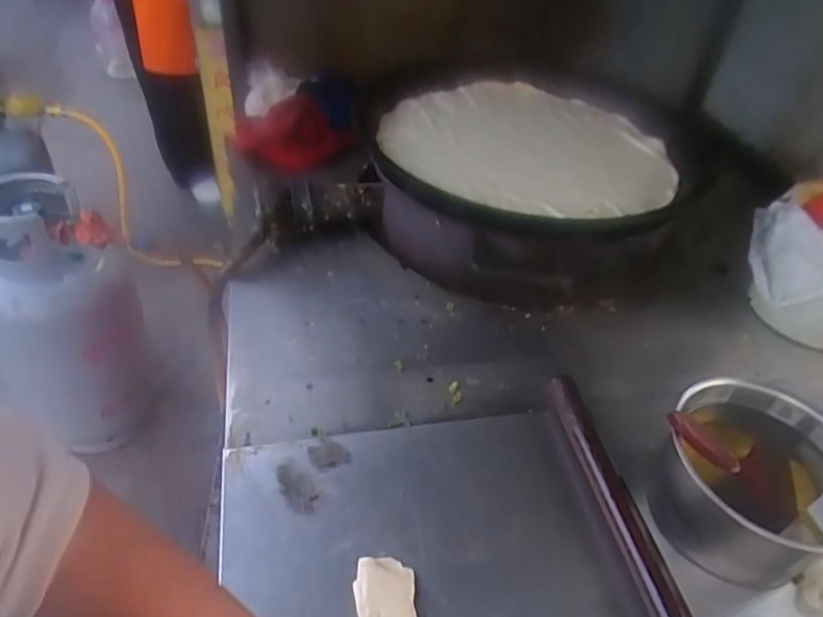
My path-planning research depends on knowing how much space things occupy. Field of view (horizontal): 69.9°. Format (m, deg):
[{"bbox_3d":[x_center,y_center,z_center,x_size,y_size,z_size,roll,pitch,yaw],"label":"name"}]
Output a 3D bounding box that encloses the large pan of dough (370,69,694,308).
[{"bbox_3d":[0.180,-0.180,0.900,0.462,0.138,0.388,-4,43,-12],"label":"large pan of dough"}]

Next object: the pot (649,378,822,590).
[{"bbox_3d":[0.316,0.160,0.548,0.150,0.112,0.144,4,42,-3],"label":"pot"}]

